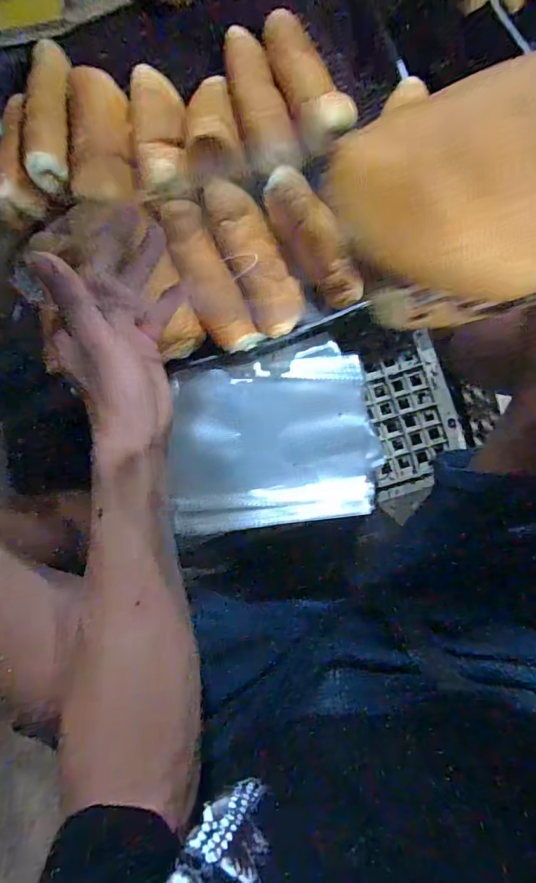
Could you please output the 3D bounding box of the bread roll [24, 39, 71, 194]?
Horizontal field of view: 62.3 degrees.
[{"bbox_3d":[-0.205,-0.313,0.415,0.031,0.036,0.148,-1,85,3],"label":"bread roll"}]

